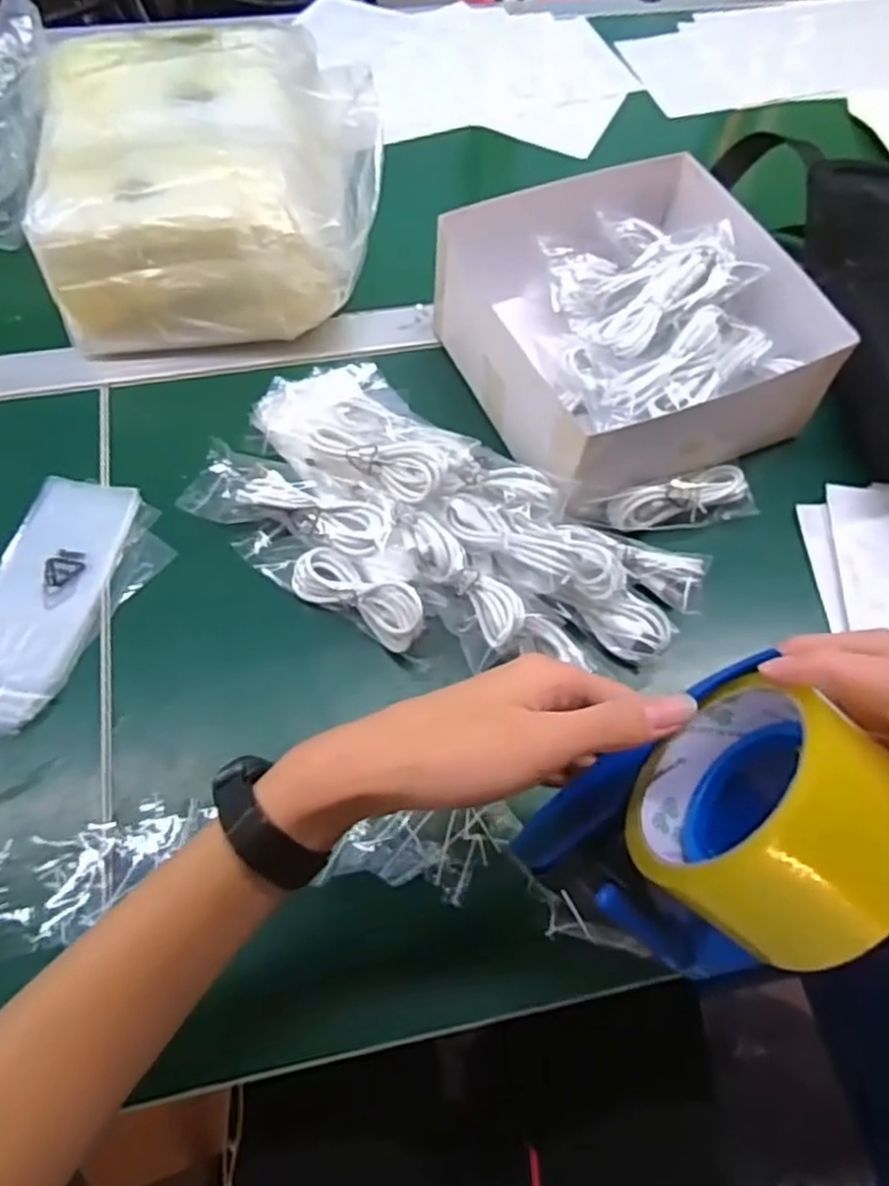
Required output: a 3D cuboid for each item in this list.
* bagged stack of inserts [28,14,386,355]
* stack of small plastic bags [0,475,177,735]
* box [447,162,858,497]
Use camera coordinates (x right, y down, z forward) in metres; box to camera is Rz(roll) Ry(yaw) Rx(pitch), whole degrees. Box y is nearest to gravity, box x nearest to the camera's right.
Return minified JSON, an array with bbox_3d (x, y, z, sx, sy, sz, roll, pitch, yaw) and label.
[{"bbox_3d":[-0.167,-0.305,0.548,0.228,0.114,0.225,-6,63,-6],"label":"bagged stack of inserts"},{"bbox_3d":[-0.245,0.005,0.460,0.097,0.011,0.173,20,64,8],"label":"stack of small plastic bags"},{"bbox_3d":[0.123,-0.189,0.517,0.207,0.073,0.222,-21,65,-13],"label":"box"}]

